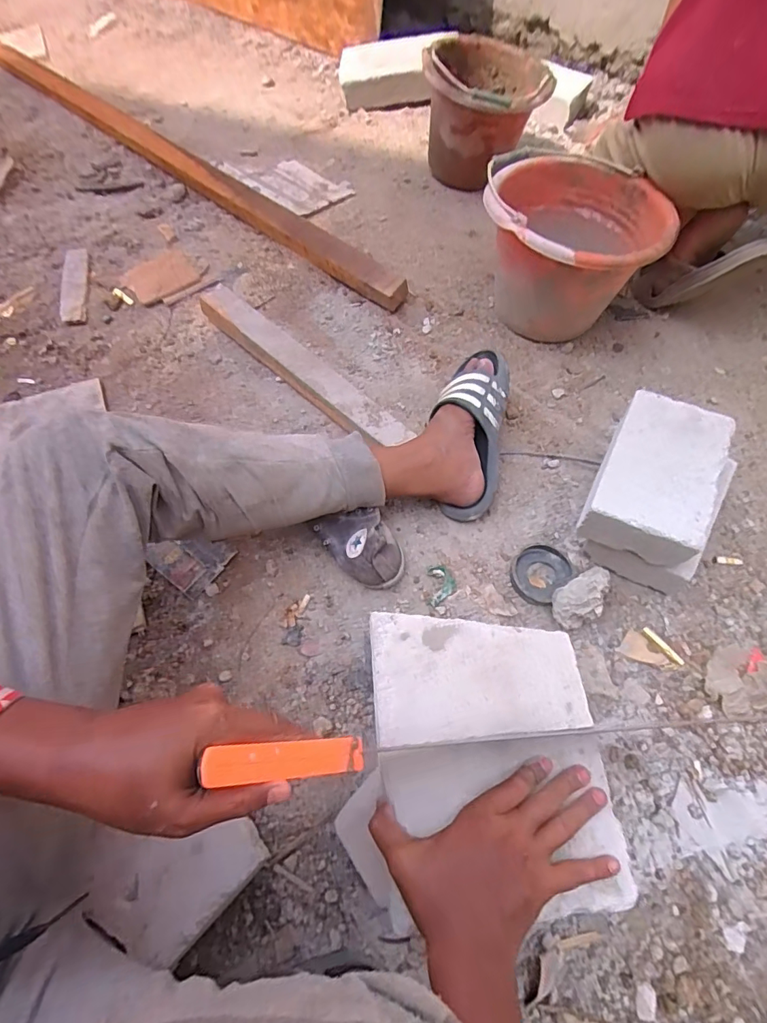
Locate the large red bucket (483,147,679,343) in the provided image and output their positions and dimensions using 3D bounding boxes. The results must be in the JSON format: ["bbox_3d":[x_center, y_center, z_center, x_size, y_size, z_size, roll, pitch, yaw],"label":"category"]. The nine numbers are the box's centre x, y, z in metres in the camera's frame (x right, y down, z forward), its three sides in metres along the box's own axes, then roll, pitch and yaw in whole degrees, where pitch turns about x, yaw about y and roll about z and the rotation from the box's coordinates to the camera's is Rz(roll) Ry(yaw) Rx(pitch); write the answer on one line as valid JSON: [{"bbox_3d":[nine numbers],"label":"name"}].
[{"bbox_3d":[0.303,-0.434,0.824,0.277,0.211,0.267,0,62,0],"label":"large red bucket"}]

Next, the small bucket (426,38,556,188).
[{"bbox_3d":[0.208,-0.859,1.041,0.241,0.225,0.248,0,62,1],"label":"small bucket"}]

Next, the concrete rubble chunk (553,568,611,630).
[{"bbox_3d":[0.254,0.112,0.613,0.083,0.063,0.051,-31,66,-15],"label":"concrete rubble chunk"}]

